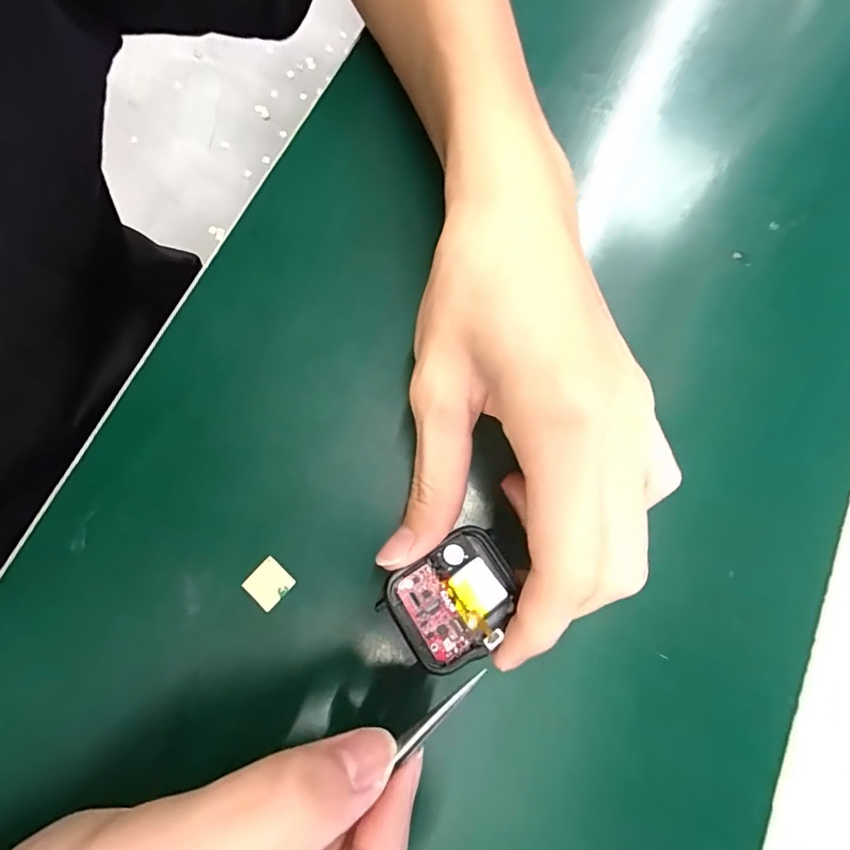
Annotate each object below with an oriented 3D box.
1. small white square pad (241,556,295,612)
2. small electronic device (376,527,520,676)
[{"bbox_3d":[-0.062,0.063,0.188,0.015,0.004,0.016,41,79,8],"label":"small white square pad"},{"bbox_3d":[0.011,0.060,0.163,0.043,0.009,0.036,-32,76,-8],"label":"small electronic device"}]

